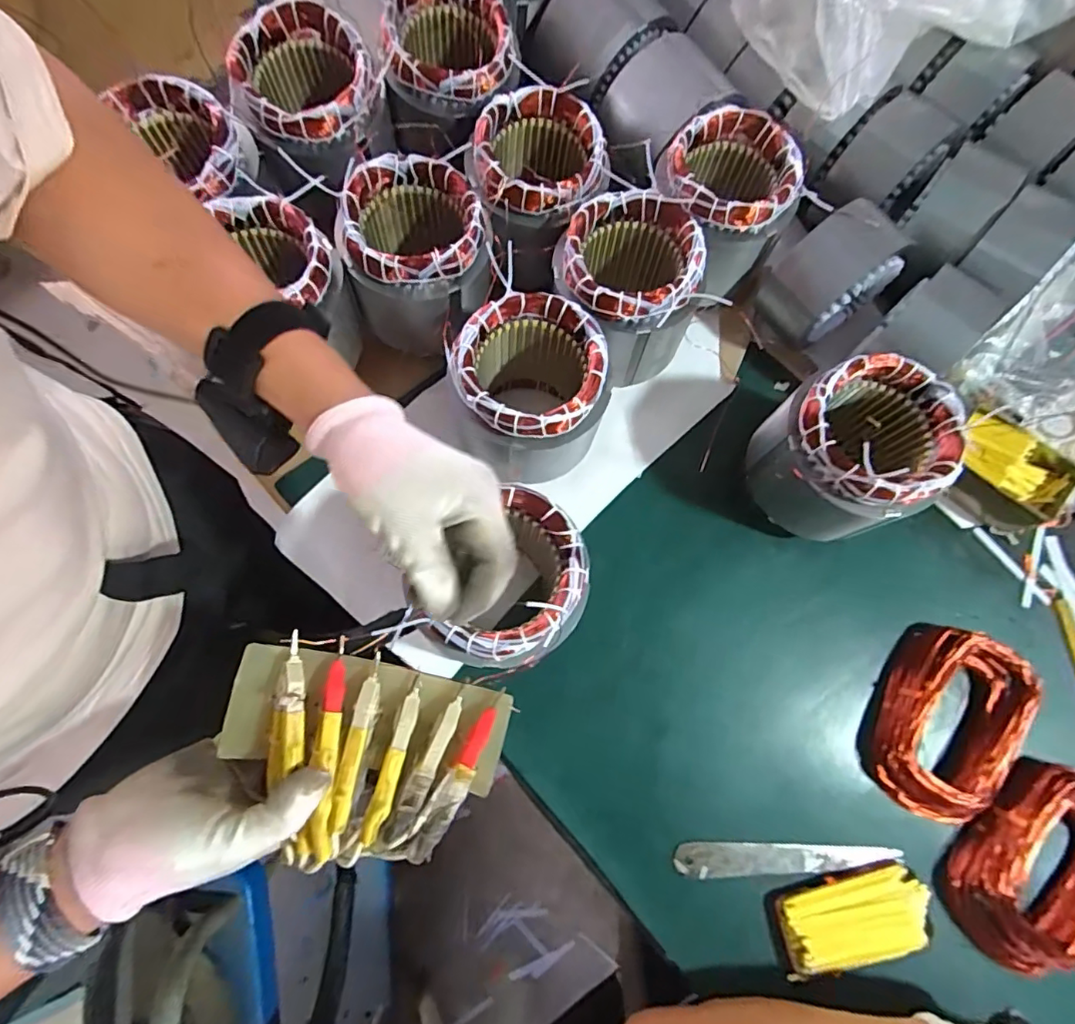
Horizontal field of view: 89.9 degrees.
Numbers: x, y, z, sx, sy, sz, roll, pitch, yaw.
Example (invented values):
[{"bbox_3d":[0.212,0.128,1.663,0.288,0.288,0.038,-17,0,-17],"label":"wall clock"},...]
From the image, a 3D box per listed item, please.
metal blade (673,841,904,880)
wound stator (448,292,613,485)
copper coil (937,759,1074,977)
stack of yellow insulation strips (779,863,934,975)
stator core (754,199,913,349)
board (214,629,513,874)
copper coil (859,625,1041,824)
[{"bbox_3d":[0.250,0.350,0.540,0.227,0.008,0.030,3,68,-4],"label":"metal blade"},{"bbox_3d":[-0.006,-0.125,0.546,0.141,0.135,0.139,0,77,-1],"label":"wound stator"},{"bbox_3d":[0.498,0.345,0.533,0.202,0.052,0.130,-39,81,-9],"label":"copper coil"},{"bbox_3d":[0.309,0.393,0.520,0.135,0.025,0.068,-10,78,-3],"label":"stack of yellow insulation strips"},{"bbox_3d":[0.327,-0.270,0.610,0.118,0.116,0.100,-36,80,-8],"label":"stator core"},{"bbox_3d":[-0.117,0.160,0.342,0.167,0.057,0.130,18,78,3],"label":"board"},{"bbox_3d":[0.416,0.211,0.550,0.109,0.051,0.187,26,78,5],"label":"copper coil"}]

